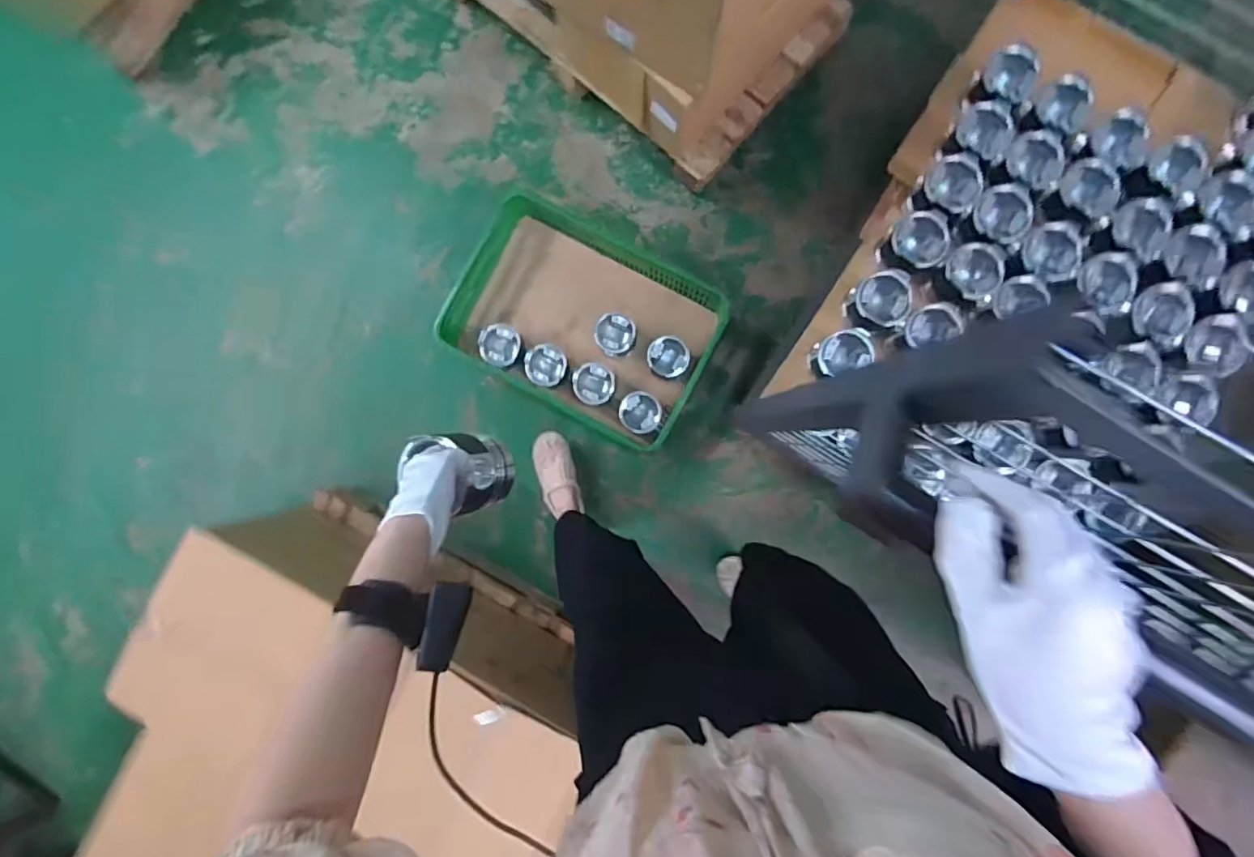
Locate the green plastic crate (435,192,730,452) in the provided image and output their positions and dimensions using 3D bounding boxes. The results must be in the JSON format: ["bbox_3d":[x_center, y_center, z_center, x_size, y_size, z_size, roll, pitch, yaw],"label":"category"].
[{"bbox_3d":[-0.103,-0.263,1.335,0.611,0.128,0.445,27,91,2],"label":"green plastic crate"}]

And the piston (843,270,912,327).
[{"bbox_3d":[0.462,-0.235,0.981,0.096,0.067,0.094,3,90,2],"label":"piston"}]

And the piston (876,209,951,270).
[{"bbox_3d":[0.526,-0.338,0.979,0.113,0.078,0.092,-4,90,2],"label":"piston"}]

